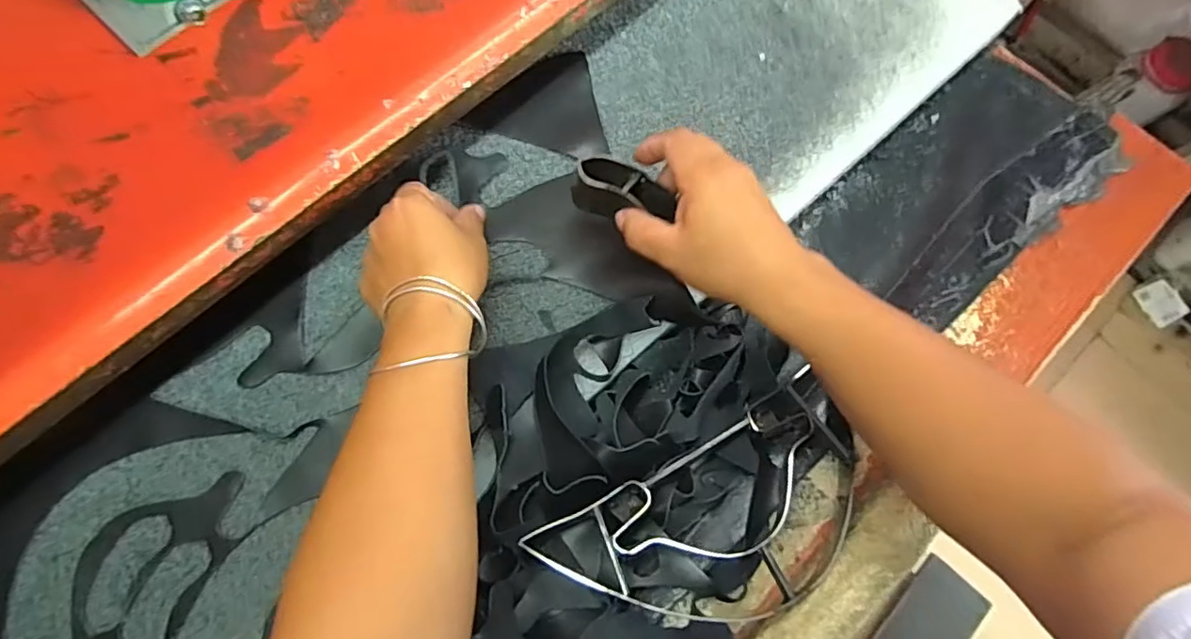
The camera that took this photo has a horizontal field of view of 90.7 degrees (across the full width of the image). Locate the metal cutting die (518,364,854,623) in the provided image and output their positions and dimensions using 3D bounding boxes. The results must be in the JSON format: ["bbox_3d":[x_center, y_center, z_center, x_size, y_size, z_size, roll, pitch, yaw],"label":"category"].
[{"bbox_3d":[0.084,0.144,0.397,0.228,0.036,0.125,-30,78,-7],"label":"metal cutting die"}]

